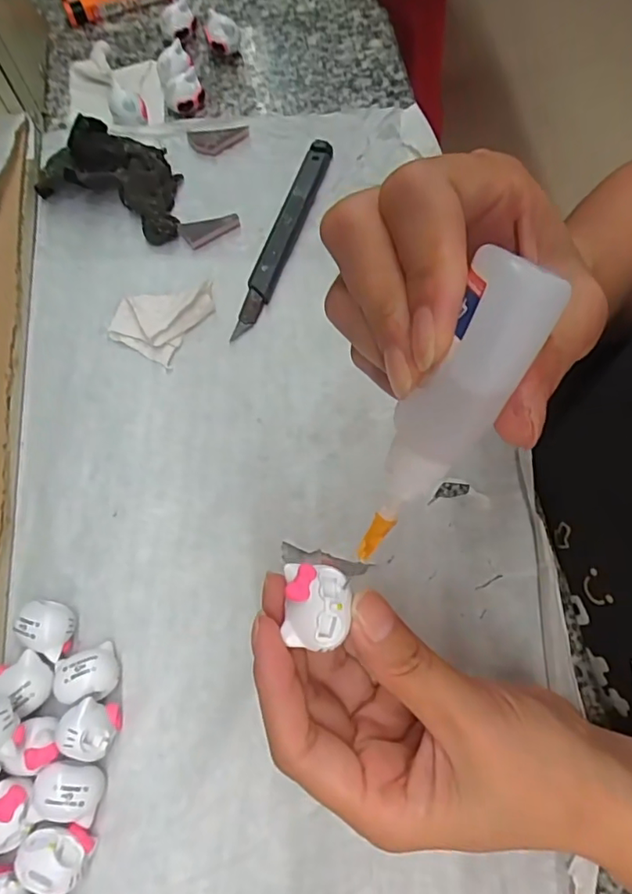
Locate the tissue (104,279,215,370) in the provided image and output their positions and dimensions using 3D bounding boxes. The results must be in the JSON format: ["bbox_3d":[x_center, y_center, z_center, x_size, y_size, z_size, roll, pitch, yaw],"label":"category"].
[{"bbox_3d":[-0.085,-0.074,0.304,0.044,0.013,0.050,29,71,11],"label":"tissue"}]

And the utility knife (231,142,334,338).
[{"bbox_3d":[-0.017,-0.126,0.324,0.015,0.011,0.143,18,69,7],"label":"utility knife"}]

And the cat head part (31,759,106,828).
[{"bbox_3d":[-0.097,0.134,0.217,0.026,0.020,0.020,13,69,5],"label":"cat head part"}]

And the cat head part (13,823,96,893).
[{"bbox_3d":[-0.098,0.155,0.209,0.023,0.020,0.021,0,68,0],"label":"cat head part"}]

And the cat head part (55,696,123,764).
[{"bbox_3d":[-0.091,0.113,0.223,0.021,0.026,0.020,0,68,0],"label":"cat head part"}]

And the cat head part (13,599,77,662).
[{"bbox_3d":[-0.117,0.078,0.240,0.023,0.019,0.019,26,71,10],"label":"cat head part"}]

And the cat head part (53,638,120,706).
[{"bbox_3d":[-0.095,0.096,0.233,0.023,0.020,0.020,-20,70,-8],"label":"cat head part"}]

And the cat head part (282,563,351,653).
[{"bbox_3d":[0.000,0.047,0.167,0.019,0.006,0.023,2,68,0],"label":"cat head part"}]

